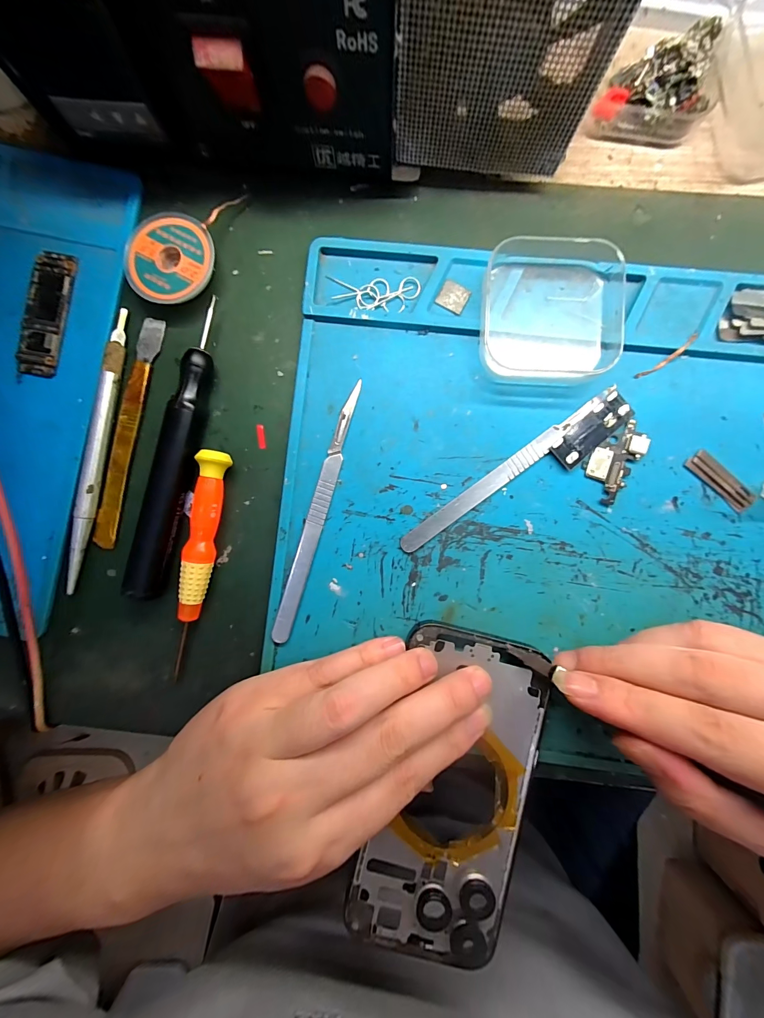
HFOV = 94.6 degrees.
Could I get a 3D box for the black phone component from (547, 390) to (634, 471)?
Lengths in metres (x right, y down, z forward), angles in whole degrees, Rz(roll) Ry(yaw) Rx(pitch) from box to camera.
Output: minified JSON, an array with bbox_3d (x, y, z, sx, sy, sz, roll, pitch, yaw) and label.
[{"bbox_3d":[0.103,-0.039,0.174,0.044,0.004,0.017,-42,88,1],"label":"black phone component"}]

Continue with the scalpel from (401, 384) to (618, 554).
[{"bbox_3d":[0.062,-0.019,0.176,0.126,0.004,0.010,-36,88,1],"label":"scalpel"}]

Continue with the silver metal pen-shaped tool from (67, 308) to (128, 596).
[{"bbox_3d":[-0.145,-0.031,0.178,0.009,0.008,0.141,9,89,2],"label":"silver metal pen-shaped tool"}]

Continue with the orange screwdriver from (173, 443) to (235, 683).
[{"bbox_3d":[-0.091,0.026,0.175,0.012,0.015,0.109,11,89,2],"label":"orange screwdriver"}]

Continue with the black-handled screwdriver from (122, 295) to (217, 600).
[{"bbox_3d":[-0.103,-0.028,0.176,0.018,0.014,0.142,10,89,2],"label":"black-handled screwdriver"}]

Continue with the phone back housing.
[{"bbox_3d":[0.032,0.131,0.164,0.072,0.008,0.145,18,87,2],"label":"phone back housing"}]

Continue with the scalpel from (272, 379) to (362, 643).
[{"bbox_3d":[-0.032,0.002,0.178,0.010,0.004,0.133,16,89,2],"label":"scalpel"}]

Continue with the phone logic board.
[{"bbox_3d":[-0.171,-0.100,0.180,0.019,0.005,0.063,9,89,2],"label":"phone logic board"}]

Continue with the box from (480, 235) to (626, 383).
[{"bbox_3d":[0.083,-0.096,0.169,0.066,0.019,0.061,2,89,2],"label":"box"}]

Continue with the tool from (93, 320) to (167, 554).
[{"bbox_3d":[-0.132,-0.040,0.182,0.012,0.005,0.120,13,89,2],"label":"tool"}]

